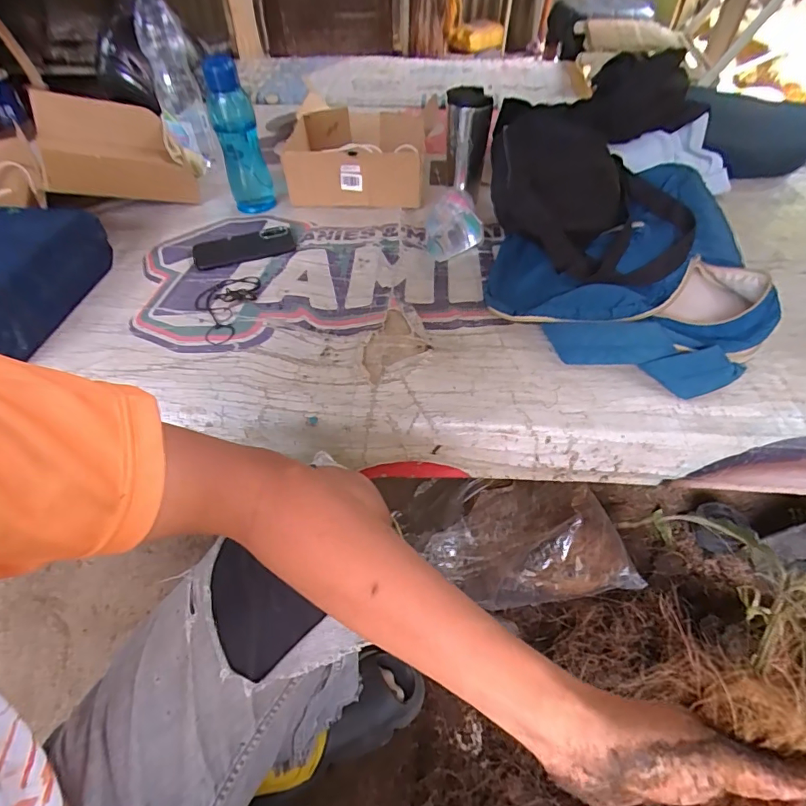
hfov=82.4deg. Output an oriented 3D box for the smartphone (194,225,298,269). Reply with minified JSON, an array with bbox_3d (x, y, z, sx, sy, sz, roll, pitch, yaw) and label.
[{"bbox_3d":[-0.269,-0.263,0.779,0.164,0.017,0.081,-15,50,-12],"label":"smartphone"}]

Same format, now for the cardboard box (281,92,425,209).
[{"bbox_3d":[-0.097,-0.509,0.949,0.277,0.118,0.280,-3,48,-2],"label":"cardboard box"}]

